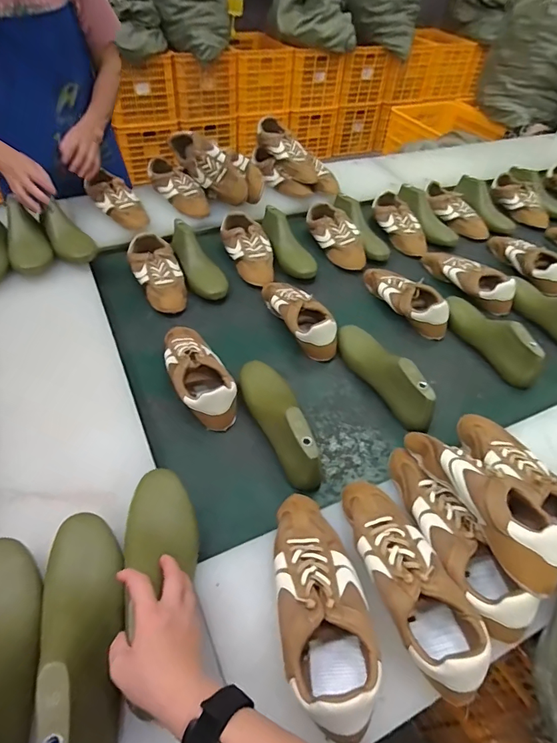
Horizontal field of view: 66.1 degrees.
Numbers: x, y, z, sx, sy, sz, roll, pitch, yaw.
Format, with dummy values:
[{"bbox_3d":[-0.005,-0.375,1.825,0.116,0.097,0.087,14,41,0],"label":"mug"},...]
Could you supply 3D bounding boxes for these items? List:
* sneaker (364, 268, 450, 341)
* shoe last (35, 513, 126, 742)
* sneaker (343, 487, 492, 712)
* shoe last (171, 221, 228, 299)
[{"bbox_3d":[0.293,-0.175,0.992,0.093,0.072,0.253,-22,53,-20],"label":"sneaker"},{"bbox_3d":[-0.209,0.271,0.450,0.077,0.101,0.266,-12,50,-13],"label":"shoe last"},{"bbox_3d":[0.149,0.240,0.518,0.086,0.076,0.246,-17,51,-16],"label":"sneaker"},{"bbox_3d":[-0.196,-0.266,1.032,0.092,0.077,0.256,-20,52,-19],"label":"shoe last"}]

